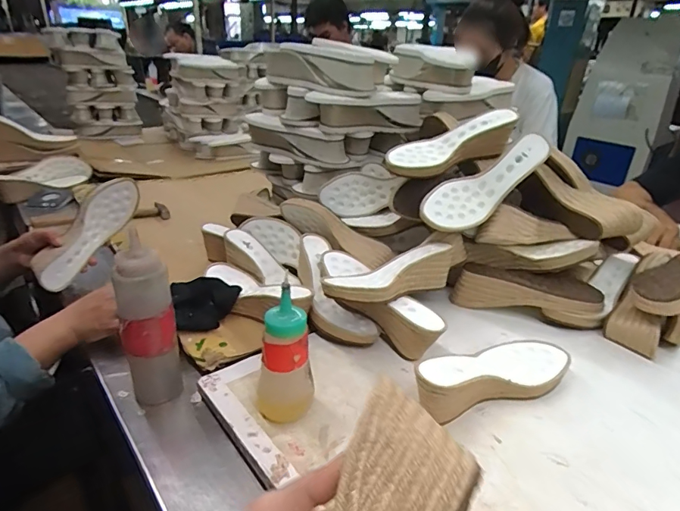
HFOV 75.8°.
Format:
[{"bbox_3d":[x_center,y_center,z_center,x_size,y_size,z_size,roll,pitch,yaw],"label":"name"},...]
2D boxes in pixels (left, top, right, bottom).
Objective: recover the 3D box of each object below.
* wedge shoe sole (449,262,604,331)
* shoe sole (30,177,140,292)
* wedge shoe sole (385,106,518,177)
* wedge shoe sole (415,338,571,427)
[{"bbox_3d":[0.300,0.063,0.709,0.227,0.063,0.064,11,27,19],"label":"wedge shoe sole"},{"bbox_3d":[-0.443,-0.037,0.780,0.045,0.090,0.231,12,61,21],"label":"shoe sole"},{"bbox_3d":[0.183,-0.178,0.726,0.228,0.064,0.074,-21,29,-4],"label":"wedge shoe sole"},{"bbox_3d":[0.185,0.138,0.542,0.236,0.064,0.078,-10,28,-22],"label":"wedge shoe sole"}]

